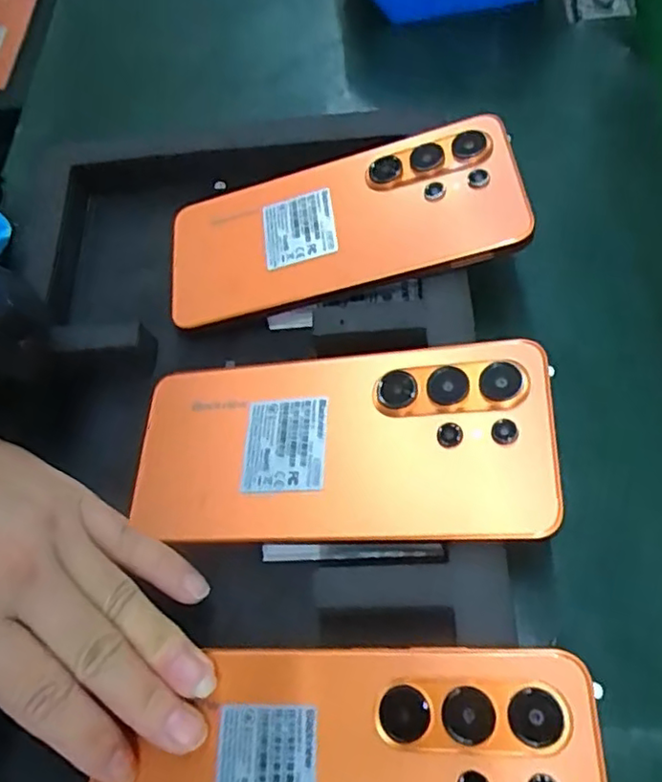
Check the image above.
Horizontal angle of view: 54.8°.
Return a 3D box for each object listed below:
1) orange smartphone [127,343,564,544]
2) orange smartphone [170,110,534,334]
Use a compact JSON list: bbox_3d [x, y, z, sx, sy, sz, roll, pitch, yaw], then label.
[{"bbox_3d":[0.001,0.021,0.251,0.163,0.008,0.075,-4,61,16],"label":"orange smartphone"},{"bbox_3d":[0.002,-0.078,0.302,0.167,0.010,0.076,-11,61,15],"label":"orange smartphone"}]

